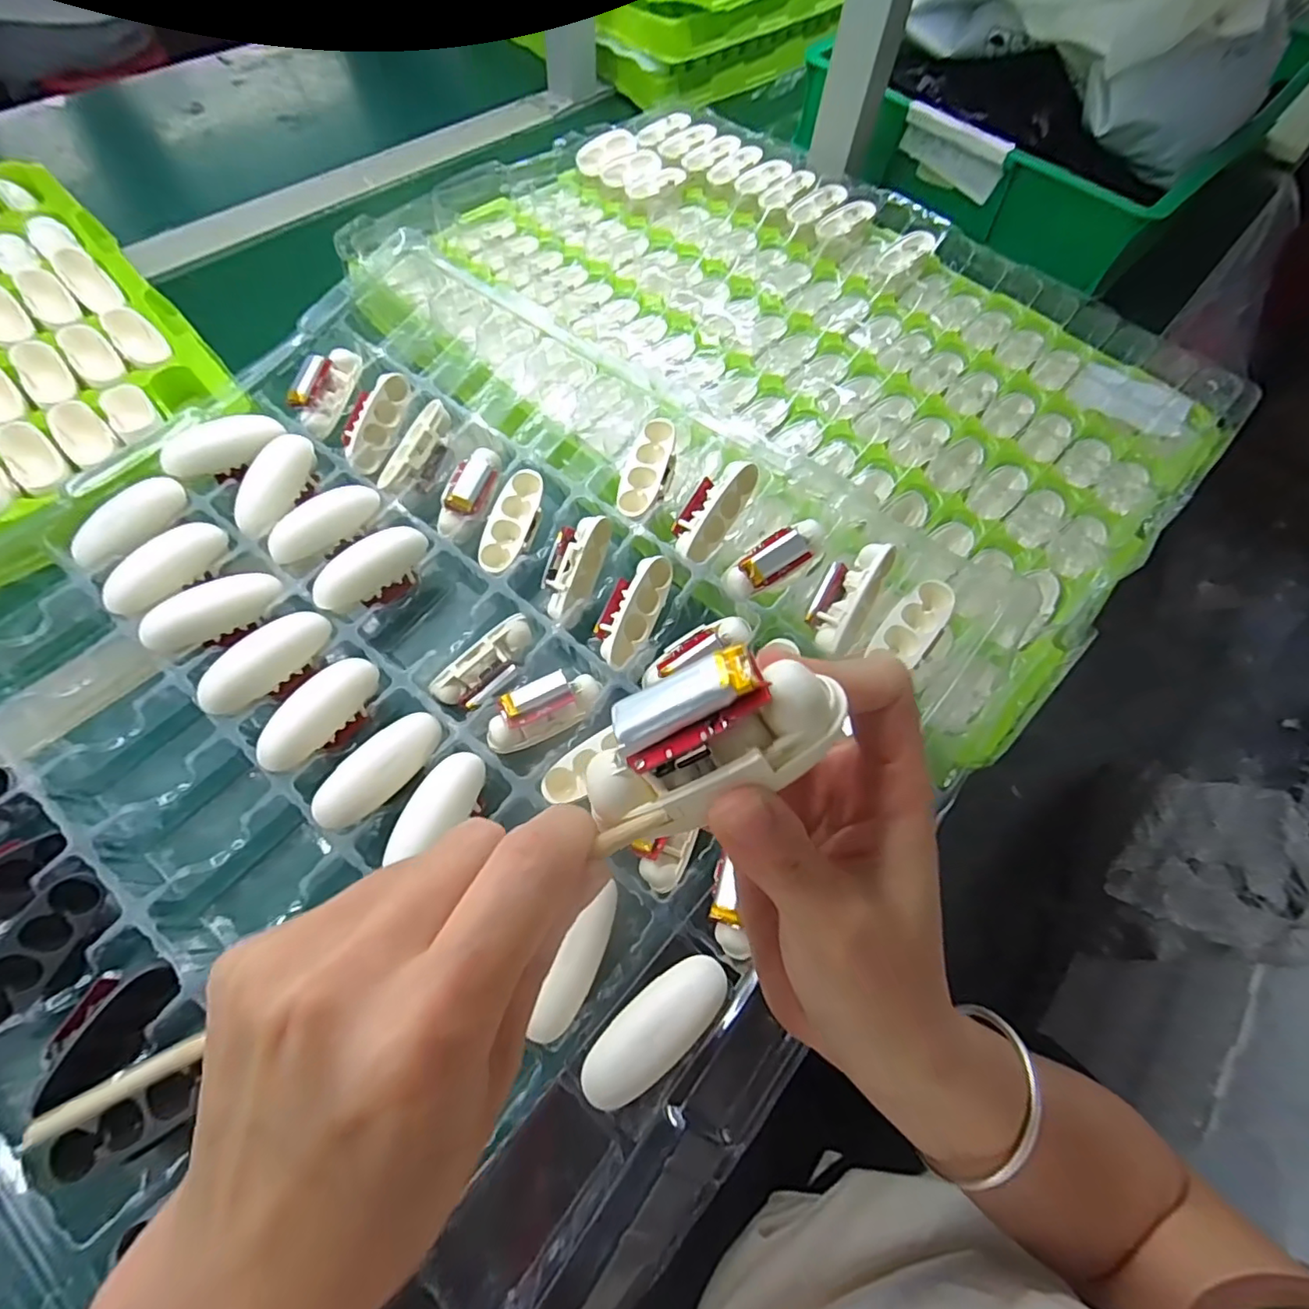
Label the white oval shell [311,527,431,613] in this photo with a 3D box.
[{"bbox_3d":[-0.157,-0.050,0.323,0.064,0.019,0.020,-38,70,-20],"label":"white oval shell"}]

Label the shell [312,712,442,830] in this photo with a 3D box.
[{"bbox_3d":[-0.132,0.052,0.278,0.026,0.012,0.064,38,67,15],"label":"shell"}]

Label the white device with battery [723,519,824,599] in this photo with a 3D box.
[{"bbox_3d":[0.064,-0.052,0.310,0.061,0.015,0.021,-35,69,-5],"label":"white device with battery"}]

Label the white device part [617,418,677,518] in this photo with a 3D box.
[{"bbox_3d":[-0.003,-0.106,0.337,0.025,0.013,0.063,16,75,5],"label":"white device part"}]

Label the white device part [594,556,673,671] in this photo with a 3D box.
[{"bbox_3d":[-0.013,-0.024,0.317,0.029,0.016,0.064,25,78,10],"label":"white device part"}]

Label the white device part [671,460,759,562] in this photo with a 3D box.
[{"bbox_3d":[0.033,-0.081,0.329,0.061,0.021,0.020,-53,37,0],"label":"white device part"}]

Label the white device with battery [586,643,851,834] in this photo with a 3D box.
[{"bbox_3d":[0.011,0.017,0.137,0.057,0.024,0.033,-30,110,2],"label":"white device with battery"}]

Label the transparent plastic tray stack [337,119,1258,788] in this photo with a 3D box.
[{"bbox_3d":[0.083,-0.237,0.439,0.583,0.055,0.418,41,68,17],"label":"transparent plastic tray stack"}]

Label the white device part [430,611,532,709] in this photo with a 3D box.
[{"bbox_3d":[-0.089,0.006,0.312,0.061,0.014,0.026,-44,71,-1],"label":"white device part"}]

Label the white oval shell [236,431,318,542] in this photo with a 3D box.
[{"bbox_3d":[-0.226,-0.101,0.346,0.019,0.022,0.064,22,80,8],"label":"white oval shell"}]

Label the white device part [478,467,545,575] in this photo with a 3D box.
[{"bbox_3d":[-0.081,-0.076,0.340,0.026,0.012,0.063,17,77,6],"label":"white device part"}]

